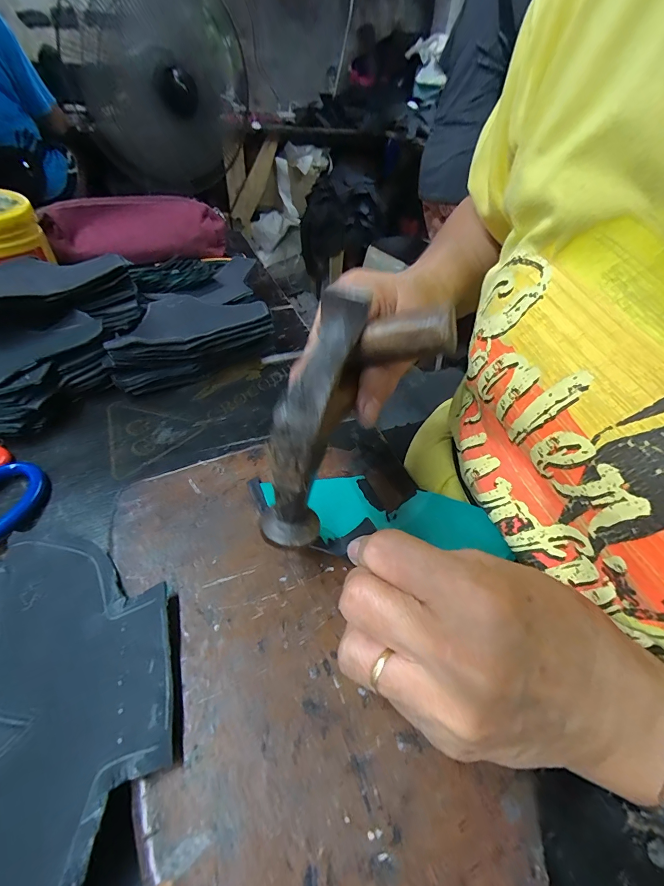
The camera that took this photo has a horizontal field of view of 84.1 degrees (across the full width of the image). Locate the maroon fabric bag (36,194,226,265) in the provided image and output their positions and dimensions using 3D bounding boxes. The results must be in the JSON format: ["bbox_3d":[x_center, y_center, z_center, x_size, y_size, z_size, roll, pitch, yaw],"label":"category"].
[{"bbox_3d":[-0.263,-0.289,0.501,0.225,0.066,0.052,-11,47,-15],"label":"maroon fabric bag"}]

